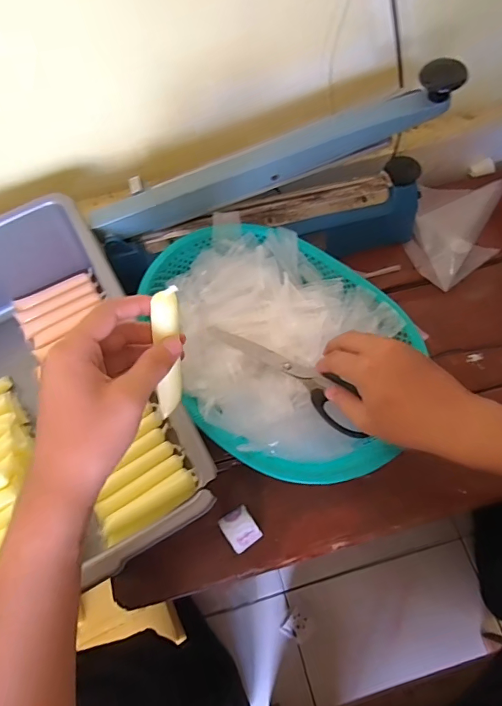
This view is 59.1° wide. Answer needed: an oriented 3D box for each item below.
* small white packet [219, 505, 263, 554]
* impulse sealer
[{"bbox_3d":[-0.010,0.180,0.455,0.031,0.030,0.038,-32,69,-12],"label":"small white packet"},{"bbox_3d":[0.020,-0.178,0.510,0.392,0.188,0.089,-16,66,-5],"label":"impulse sealer"}]

